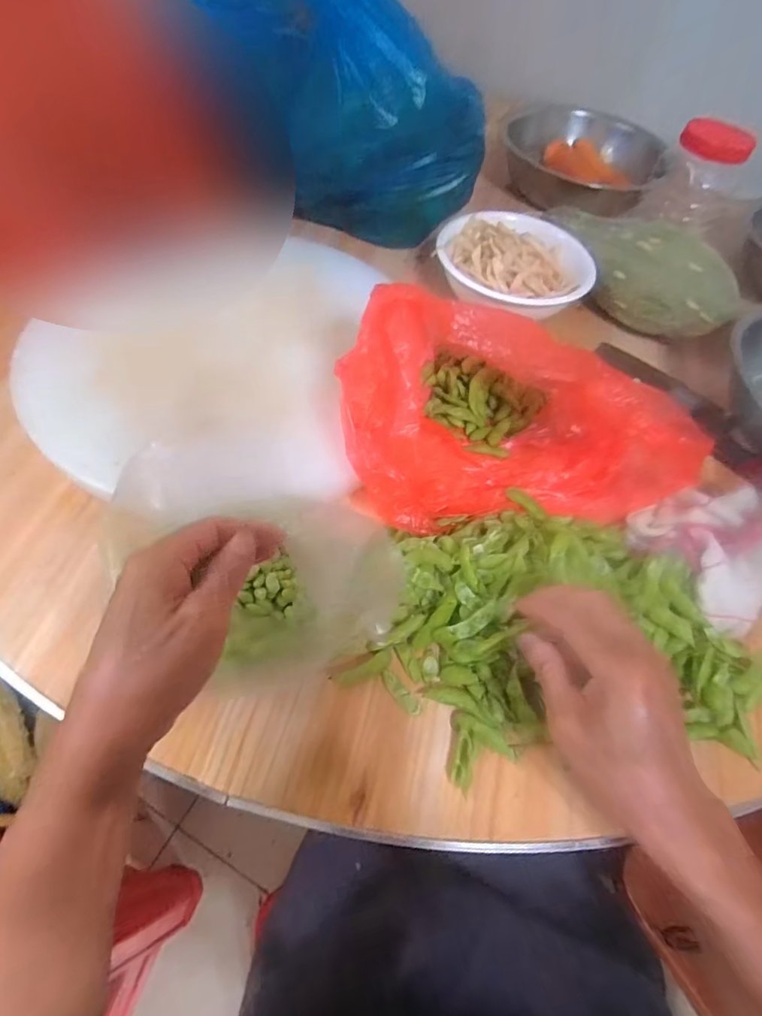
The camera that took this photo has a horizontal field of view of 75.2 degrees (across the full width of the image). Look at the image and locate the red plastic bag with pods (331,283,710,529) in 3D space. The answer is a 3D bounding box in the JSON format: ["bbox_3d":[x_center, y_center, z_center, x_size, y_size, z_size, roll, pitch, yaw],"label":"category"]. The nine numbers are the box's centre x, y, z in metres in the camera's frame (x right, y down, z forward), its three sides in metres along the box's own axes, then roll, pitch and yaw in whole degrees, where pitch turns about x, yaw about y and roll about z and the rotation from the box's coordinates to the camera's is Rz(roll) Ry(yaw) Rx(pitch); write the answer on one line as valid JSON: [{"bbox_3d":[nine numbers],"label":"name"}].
[{"bbox_3d":[0.115,-0.087,0.448,0.290,0.156,0.176,-3,59,-8],"label":"red plastic bag with pods"}]

